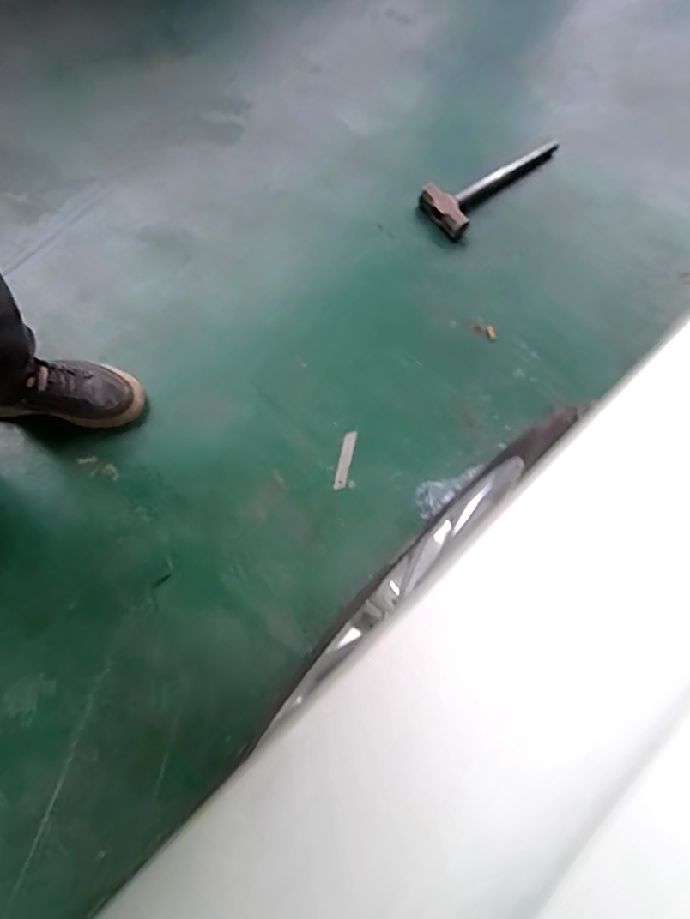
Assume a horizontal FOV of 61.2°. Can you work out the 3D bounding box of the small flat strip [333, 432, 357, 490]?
[{"bbox_3d":[0.000,0.002,0.999,0.021,0.006,0.101,11,78,5],"label":"small flat strip"}]

